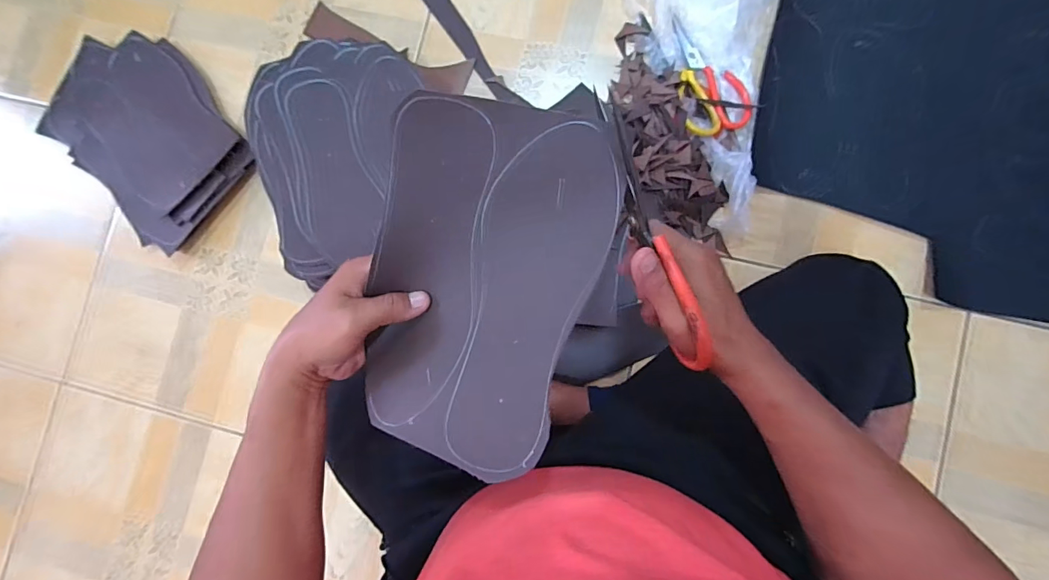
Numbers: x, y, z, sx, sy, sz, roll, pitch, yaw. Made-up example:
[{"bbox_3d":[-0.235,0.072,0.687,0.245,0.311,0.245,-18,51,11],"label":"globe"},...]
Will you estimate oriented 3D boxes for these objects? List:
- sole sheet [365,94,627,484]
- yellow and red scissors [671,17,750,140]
[{"bbox_3d":[-0.031,-0.006,0.328,0.168,0.060,0.246,12,87,5],"label":"sole sheet"},{"bbox_3d":[0.257,-0.293,0.613,0.091,0.017,0.170,-5,86,4],"label":"yellow and red scissors"}]

